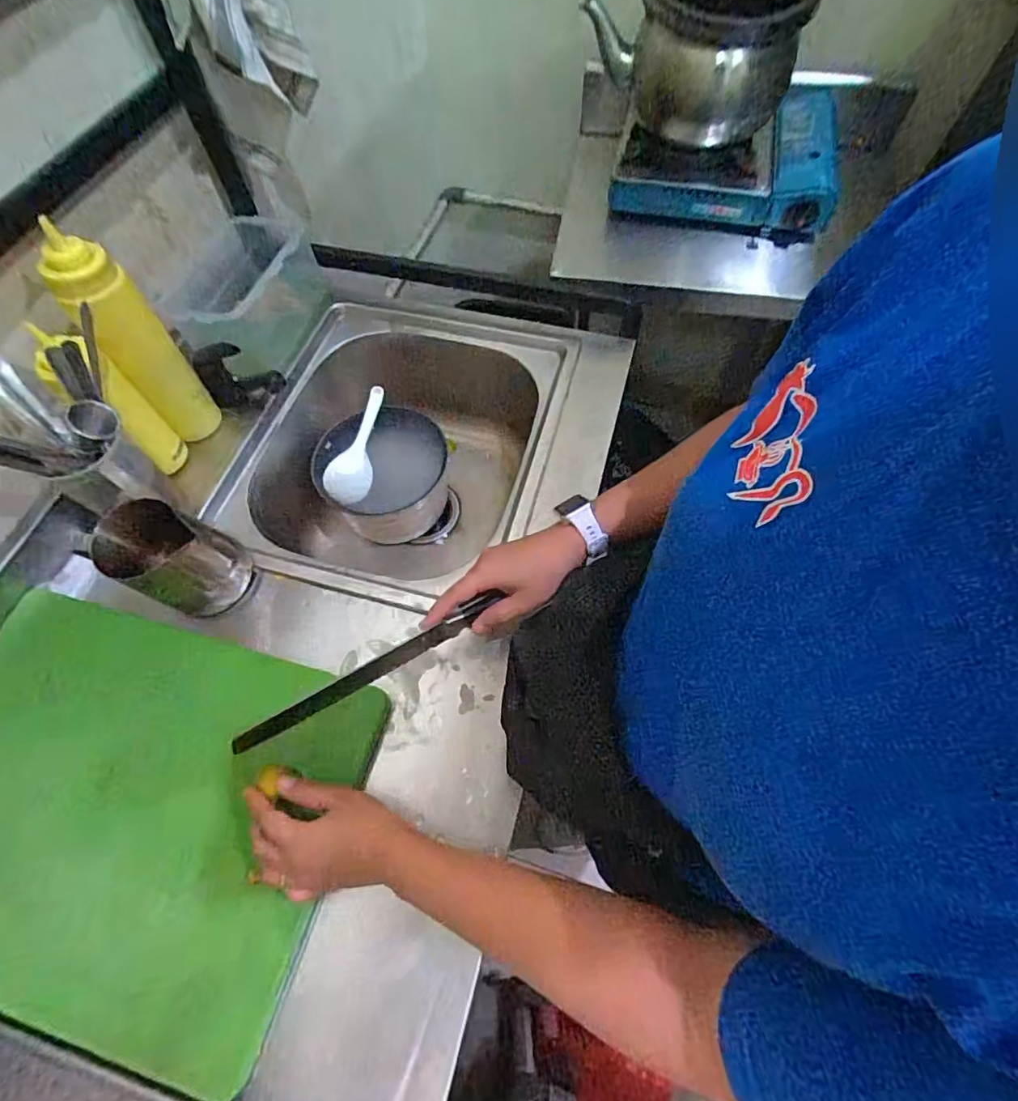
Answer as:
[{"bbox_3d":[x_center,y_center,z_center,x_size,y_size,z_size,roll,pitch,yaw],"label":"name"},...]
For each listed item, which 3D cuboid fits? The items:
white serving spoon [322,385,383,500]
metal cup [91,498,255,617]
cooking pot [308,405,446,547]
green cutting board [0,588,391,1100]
[{"bbox_3d":[-0.205,-0.143,0.710,0.055,0.035,0.162,4,65,2],"label":"white serving spoon"},{"bbox_3d":[-0.305,0.009,0.496,0.074,0.116,0.081,0,65,0],"label":"metal cup"},{"bbox_3d":[-0.173,-0.102,0.741,0.168,0.107,0.149,-6,65,-2],"label":"cooking pot"},{"bbox_3d":[-0.334,0.203,0.446,0.390,0.025,0.287,13,66,8],"label":"green cutting board"}]

